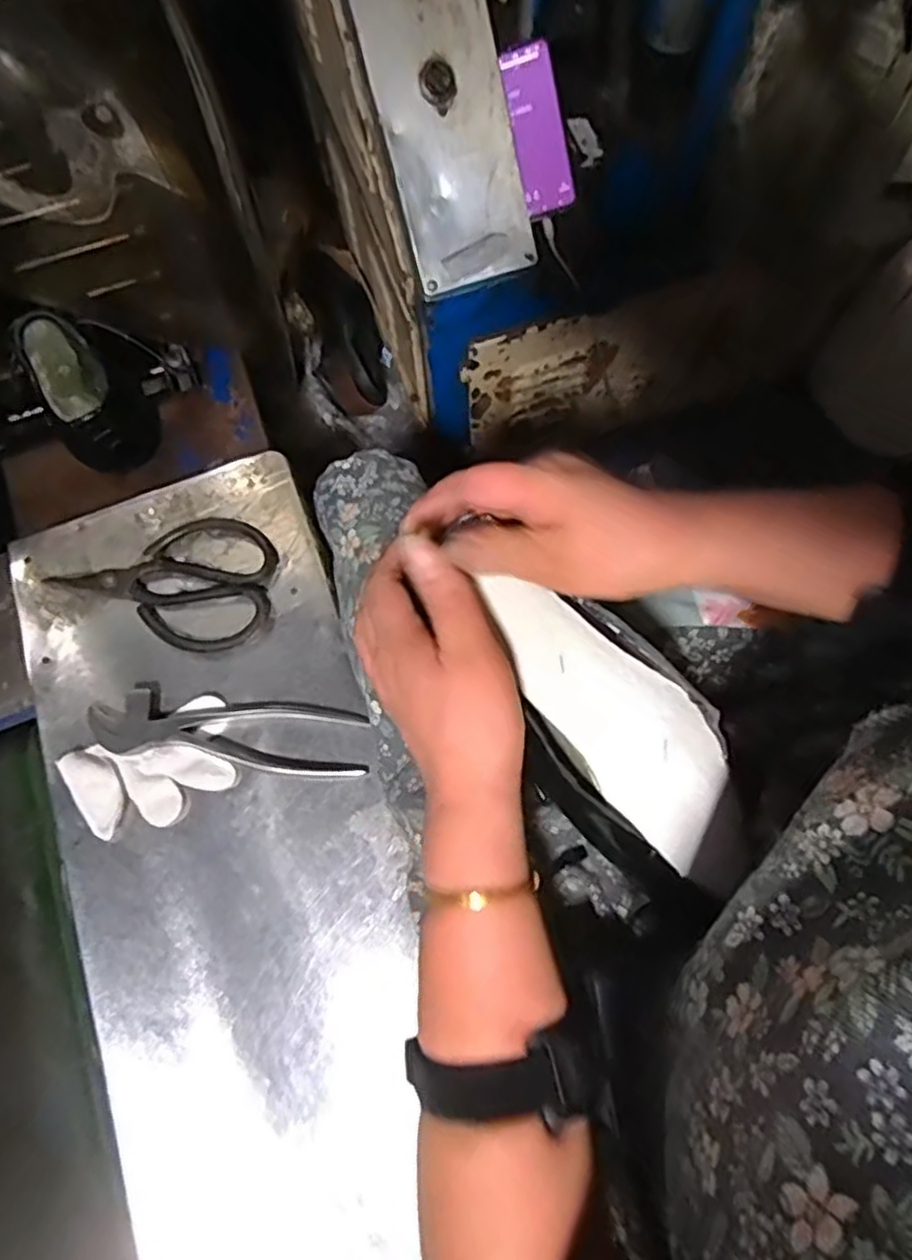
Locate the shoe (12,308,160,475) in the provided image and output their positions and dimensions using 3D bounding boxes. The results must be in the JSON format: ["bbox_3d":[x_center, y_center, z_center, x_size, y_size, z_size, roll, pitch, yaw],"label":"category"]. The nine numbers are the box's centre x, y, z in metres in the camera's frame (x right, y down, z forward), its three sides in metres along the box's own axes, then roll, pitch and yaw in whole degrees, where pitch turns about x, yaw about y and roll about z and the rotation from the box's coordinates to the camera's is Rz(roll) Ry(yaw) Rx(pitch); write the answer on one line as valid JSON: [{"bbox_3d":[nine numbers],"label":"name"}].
[{"bbox_3d":[-0.320,-0.205,0.601,0.077,0.076,0.118,-39,77,-9],"label":"shoe"}]

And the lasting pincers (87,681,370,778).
[{"bbox_3d":[-0.158,0.068,0.480,0.193,0.012,0.049,6,75,4],"label":"lasting pincers"}]

